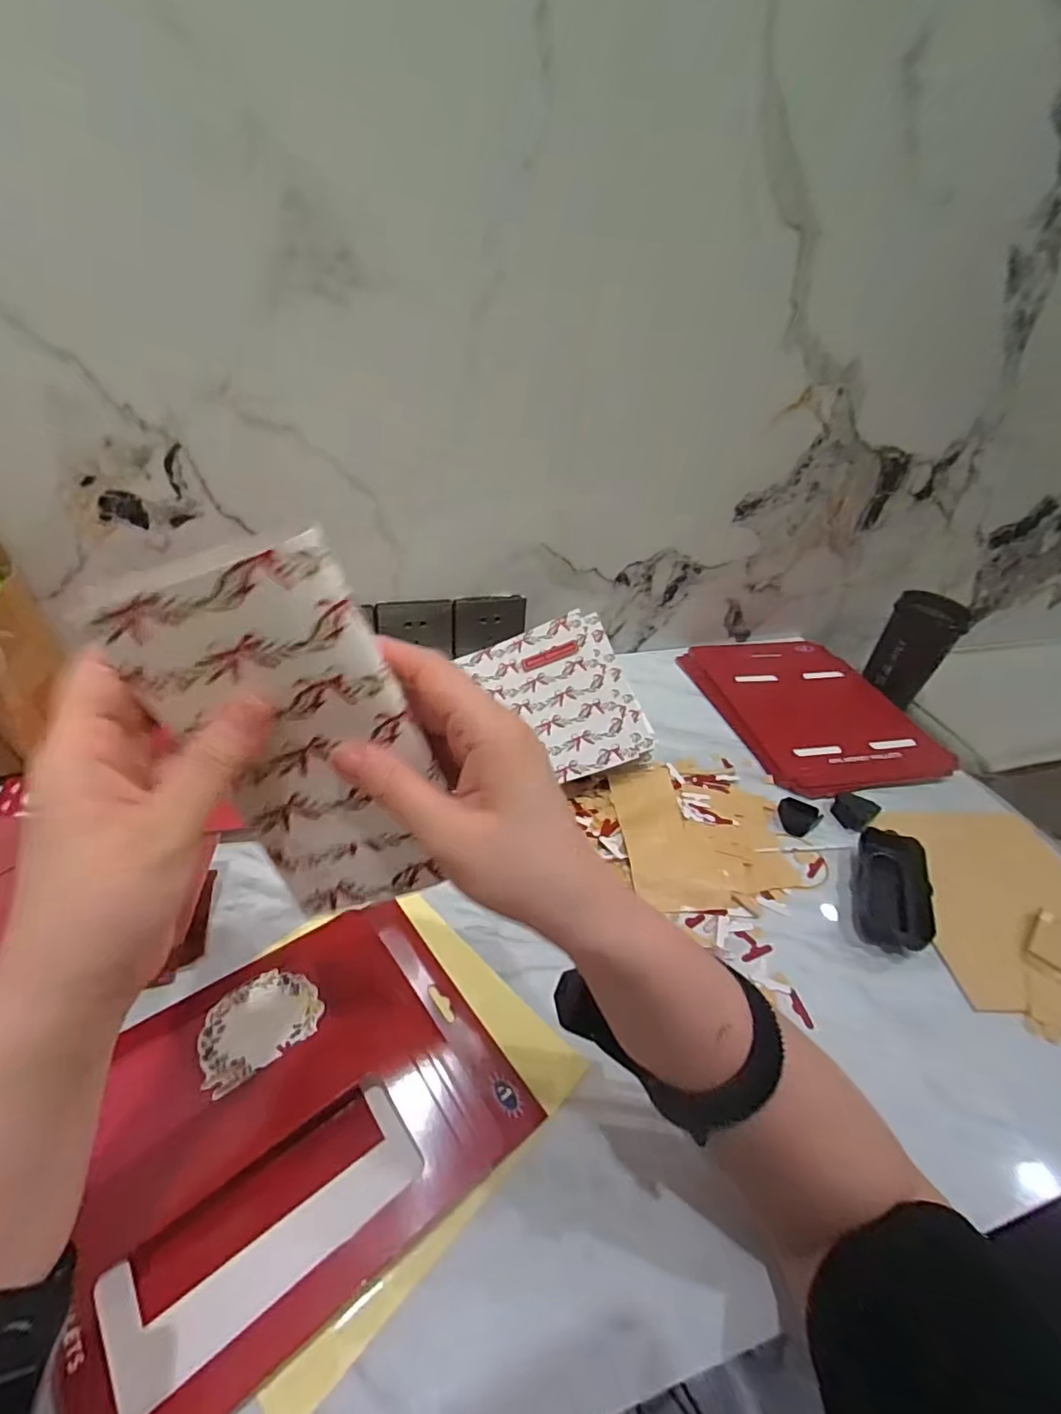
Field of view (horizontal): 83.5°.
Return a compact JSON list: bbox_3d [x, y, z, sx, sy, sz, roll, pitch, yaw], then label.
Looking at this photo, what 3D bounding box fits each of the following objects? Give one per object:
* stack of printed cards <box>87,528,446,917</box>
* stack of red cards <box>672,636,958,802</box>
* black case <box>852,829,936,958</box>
[{"bbox_3d":[-0.092,0.019,0.248,0.085,0.171,0.012,-19,33,-1],"label":"stack of printed cards"},{"bbox_3d":[0.339,-0.001,0.714,0.230,0.026,0.259,-6,40,-17],"label":"stack of red cards"},{"bbox_3d":[0.308,0.154,0.509,0.052,0.037,0.109,20,40,15],"label":"black case"}]

